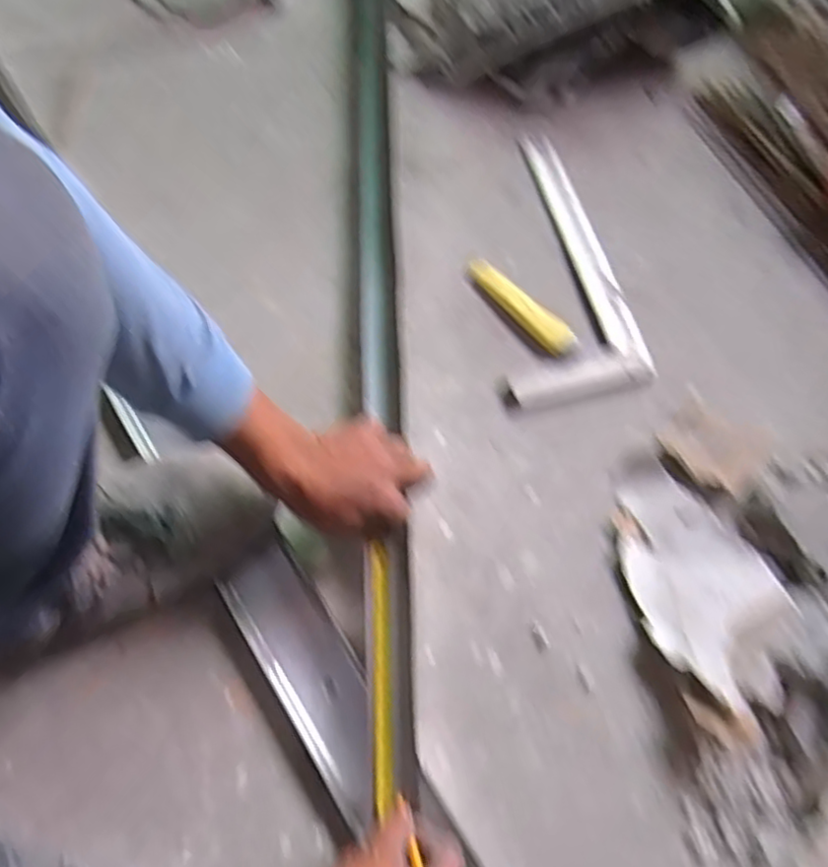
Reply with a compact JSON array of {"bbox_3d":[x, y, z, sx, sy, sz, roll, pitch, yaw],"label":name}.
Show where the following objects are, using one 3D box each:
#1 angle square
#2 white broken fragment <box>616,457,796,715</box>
[{"bbox_3d":[0.154,-0.205,0.821,0.169,0.020,0.361,-11,68,-7],"label":"angle square"},{"bbox_3d":[0.264,0.135,0.670,0.142,0.041,0.212,-38,74,-16],"label":"white broken fragment"}]

